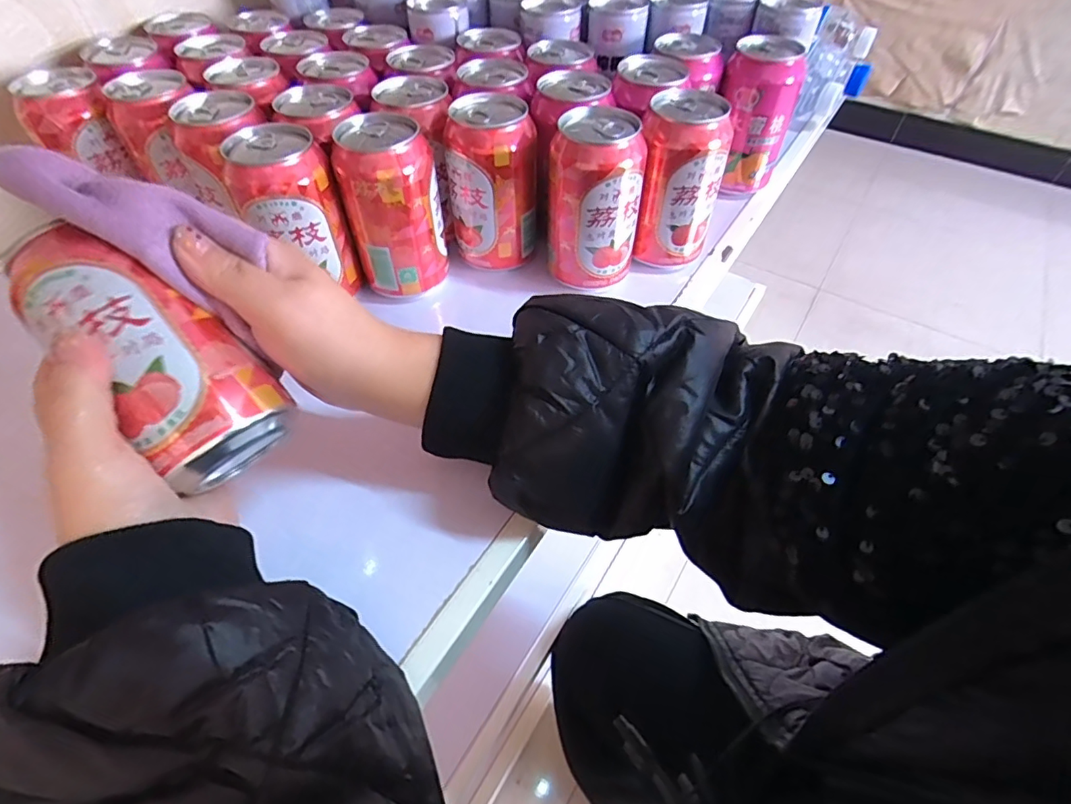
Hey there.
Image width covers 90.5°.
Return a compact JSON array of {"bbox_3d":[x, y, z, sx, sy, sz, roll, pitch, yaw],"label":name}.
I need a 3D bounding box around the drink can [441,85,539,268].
[{"bbox_3d":[-0.033,-0.161,0.395,0.070,0.103,0.062,-5,51,-4],"label":"drink can"}]

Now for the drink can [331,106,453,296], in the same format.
[{"bbox_3d":[-0.100,-0.135,0.375,0.064,0.105,0.057,-13,52,-11],"label":"drink can"}]

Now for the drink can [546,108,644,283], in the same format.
[{"bbox_3d":[0.041,-0.142,0.378,0.064,0.104,0.055,2,51,2],"label":"drink can"}]

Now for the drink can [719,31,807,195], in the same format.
[{"bbox_3d":[0.192,-0.251,0.468,0.061,0.111,0.058,18,53,14],"label":"drink can"}]

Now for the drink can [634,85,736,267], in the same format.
[{"bbox_3d":[0.107,-0.164,0.397,0.056,0.107,0.060,9,51,7],"label":"drink can"}]

